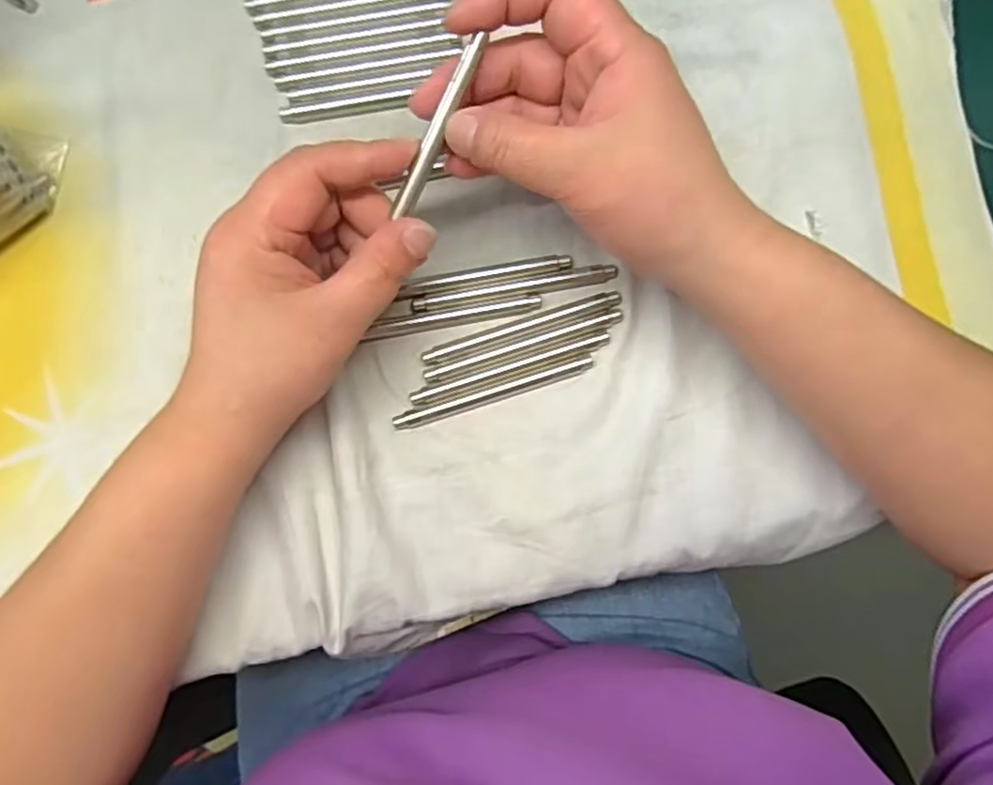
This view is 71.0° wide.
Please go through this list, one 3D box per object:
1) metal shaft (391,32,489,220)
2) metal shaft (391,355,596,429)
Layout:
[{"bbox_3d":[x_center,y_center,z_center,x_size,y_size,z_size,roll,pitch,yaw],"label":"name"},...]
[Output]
[{"bbox_3d":[-0.022,-0.098,0.259,0.007,0.004,0.069,28,107,2],"label":"metal shaft"},{"bbox_3d":[-0.001,0.000,0.315,0.092,0.004,0.009,-18,86,-1],"label":"metal shaft"}]

